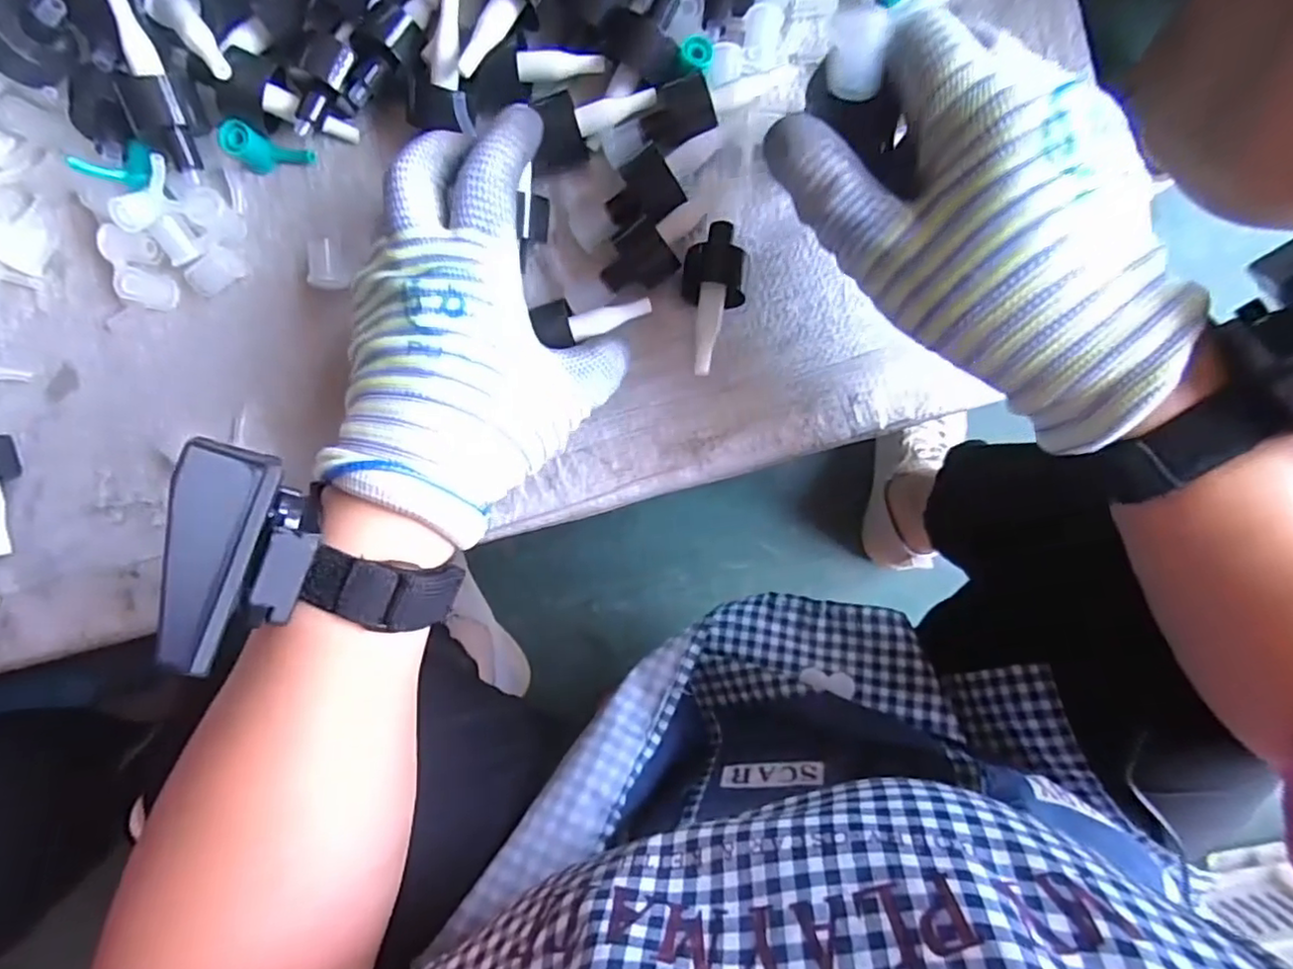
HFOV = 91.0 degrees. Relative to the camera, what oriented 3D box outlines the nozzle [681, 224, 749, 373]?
[{"bbox_3d":[0.032,-0.088,0.303,0.028,0.021,0.069,-2,94,0],"label":"nozzle"}]

